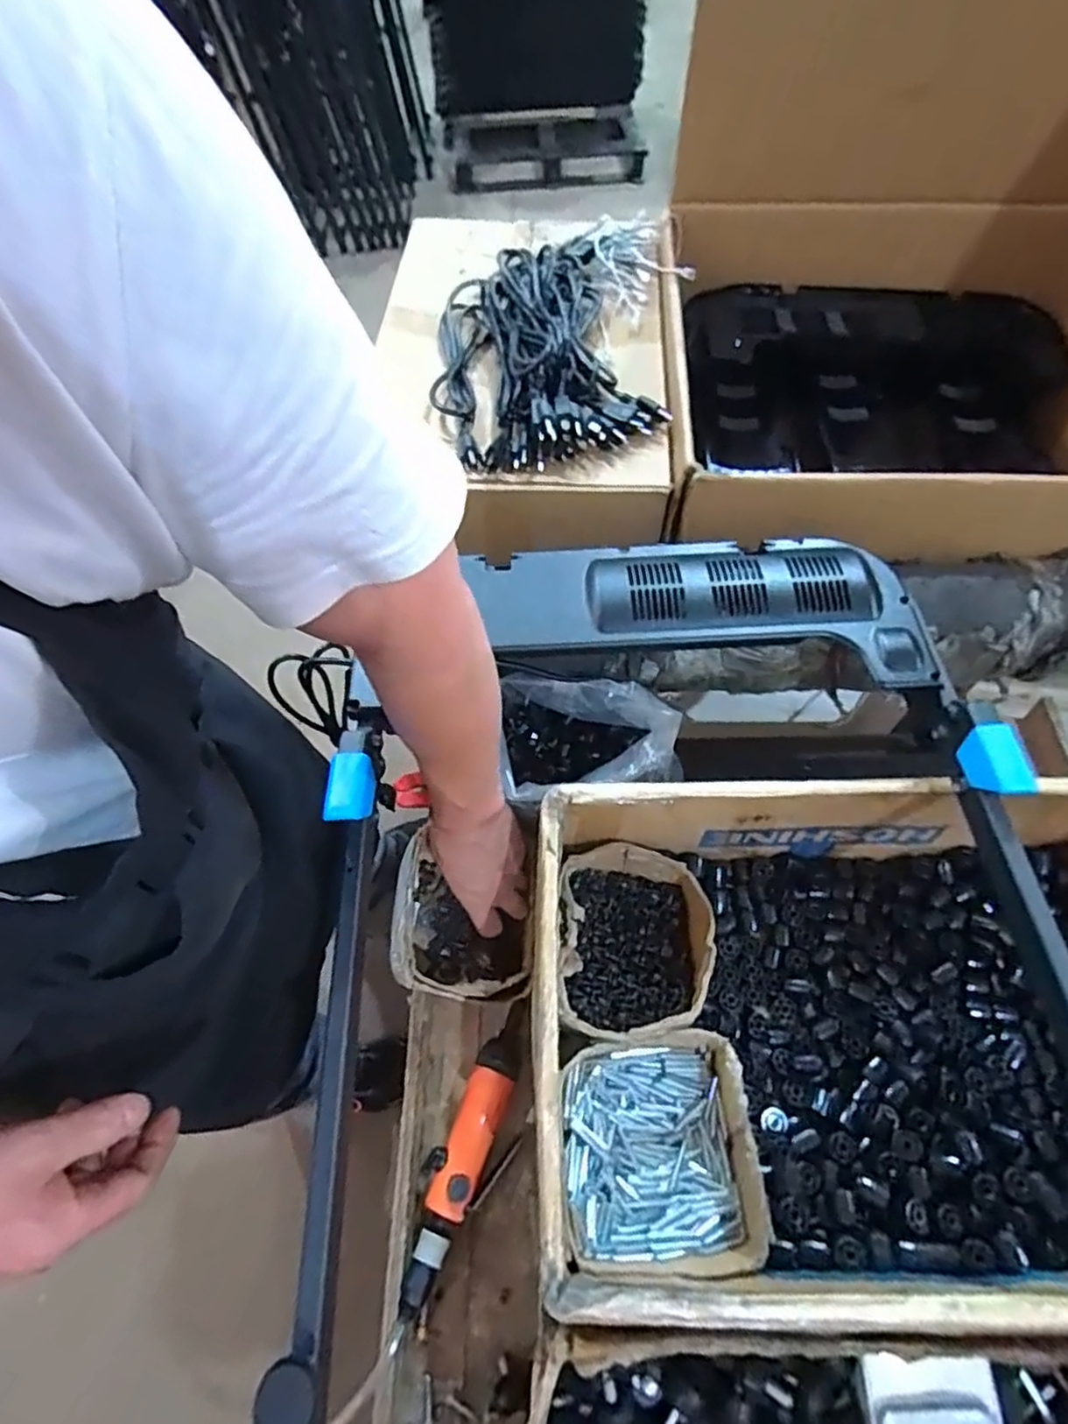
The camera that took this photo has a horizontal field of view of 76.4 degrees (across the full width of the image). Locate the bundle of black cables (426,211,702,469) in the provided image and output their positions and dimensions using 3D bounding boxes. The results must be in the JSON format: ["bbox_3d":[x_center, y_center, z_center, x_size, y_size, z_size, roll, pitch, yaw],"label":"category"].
[{"bbox_3d":[0.026,-0.457,0.798,0.279,0.055,0.467,1,59,3],"label":"bundle of black cables"}]

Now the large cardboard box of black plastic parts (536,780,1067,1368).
[{"bbox_3d":[0.267,0.249,0.540,0.515,0.159,0.347,0,59,3],"label":"large cardboard box of black plastic parts"}]

